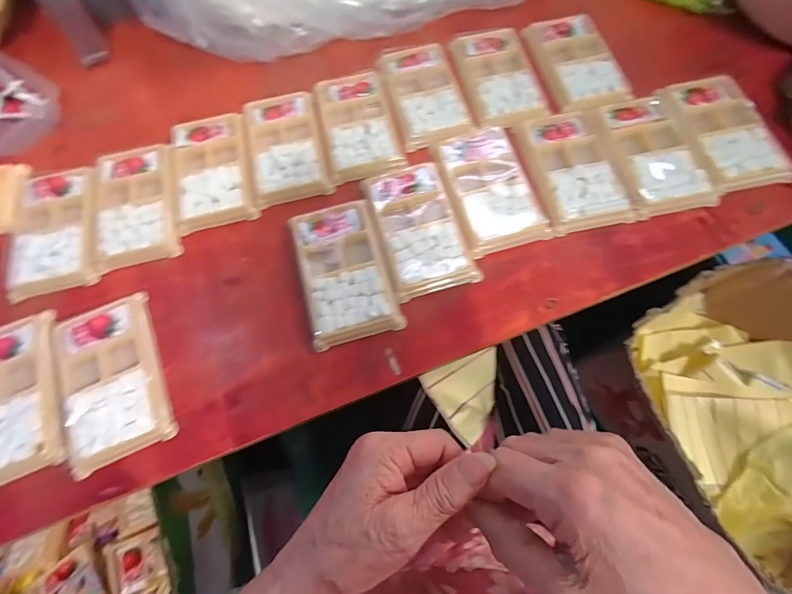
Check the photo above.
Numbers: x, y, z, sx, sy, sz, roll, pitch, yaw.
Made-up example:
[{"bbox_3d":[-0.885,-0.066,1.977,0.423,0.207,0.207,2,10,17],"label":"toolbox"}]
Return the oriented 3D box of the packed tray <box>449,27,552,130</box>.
[{"bbox_3d":[0.114,-0.245,0.442,0.082,0.024,0.137,-10,71,-1],"label":"packed tray"}]

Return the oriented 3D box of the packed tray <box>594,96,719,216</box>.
[{"bbox_3d":[0.252,-0.144,0.386,0.075,0.010,0.131,-14,71,-3],"label":"packed tray"}]

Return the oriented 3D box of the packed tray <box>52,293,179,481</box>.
[{"bbox_3d":[-0.243,0.068,0.332,0.079,0.013,0.136,-24,72,-6],"label":"packed tray"}]

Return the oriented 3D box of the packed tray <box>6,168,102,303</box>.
[{"bbox_3d":[-0.342,-0.068,0.390,0.088,0.014,0.133,-16,71,-3],"label":"packed tray"}]

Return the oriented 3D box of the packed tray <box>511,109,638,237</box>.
[{"bbox_3d":[0.177,-0.130,0.384,0.083,0.014,0.132,-11,71,-2],"label":"packed tray"}]

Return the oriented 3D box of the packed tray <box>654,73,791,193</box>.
[{"bbox_3d":[0.327,-0.169,0.388,0.081,0.011,0.138,-14,71,-3],"label":"packed tray"}]

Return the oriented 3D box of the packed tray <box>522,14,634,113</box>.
[{"bbox_3d":[0.201,-0.263,0.435,0.071,0.017,0.136,-14,71,-3],"label":"packed tray"}]

